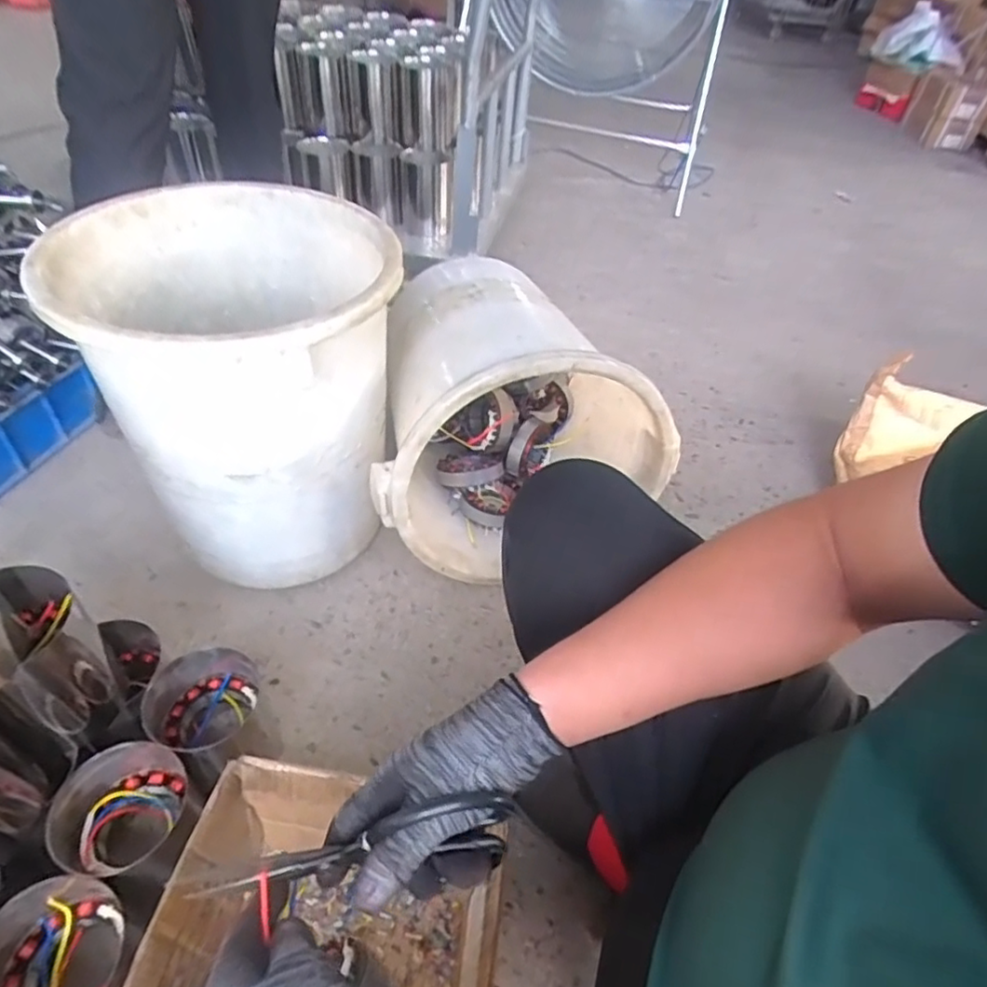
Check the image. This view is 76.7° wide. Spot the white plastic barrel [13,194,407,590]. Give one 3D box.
[{"bbox_3d":[-0.344,-0.147,0.900,0.391,0.432,0.398,3,46,-4],"label":"white plastic barrel"}]

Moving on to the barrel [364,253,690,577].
[{"bbox_3d":[-0.020,-0.177,1.059,0.423,0.411,0.515,-10,48,-17],"label":"barrel"}]

